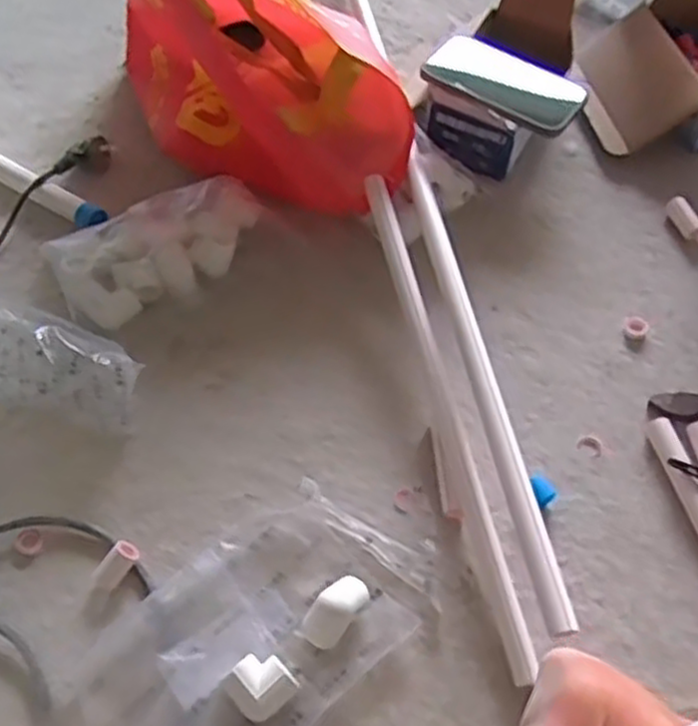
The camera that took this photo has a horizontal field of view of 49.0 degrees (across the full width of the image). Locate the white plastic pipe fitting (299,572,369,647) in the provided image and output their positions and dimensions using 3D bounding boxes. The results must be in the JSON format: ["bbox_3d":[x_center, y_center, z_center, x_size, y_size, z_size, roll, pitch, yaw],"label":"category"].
[{"bbox_3d":[-0.009,0.183,0.566,0.030,0.038,0.055,30,63,18],"label":"white plastic pipe fitting"}]

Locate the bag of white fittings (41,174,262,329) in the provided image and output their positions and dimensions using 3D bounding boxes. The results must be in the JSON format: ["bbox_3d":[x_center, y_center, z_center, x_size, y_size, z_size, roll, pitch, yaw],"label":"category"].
[{"bbox_3d":[-0.186,-0.117,0.758,0.208,0.041,0.120,-31,62,-17],"label":"bag of white fittings"}]

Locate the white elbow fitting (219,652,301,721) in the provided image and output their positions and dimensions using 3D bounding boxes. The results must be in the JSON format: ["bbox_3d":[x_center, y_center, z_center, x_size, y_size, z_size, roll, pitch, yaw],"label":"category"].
[{"bbox_3d":[-0.062,0.228,0.543,0.042,0.020,0.042,38,66,22],"label":"white elbow fitting"}]

